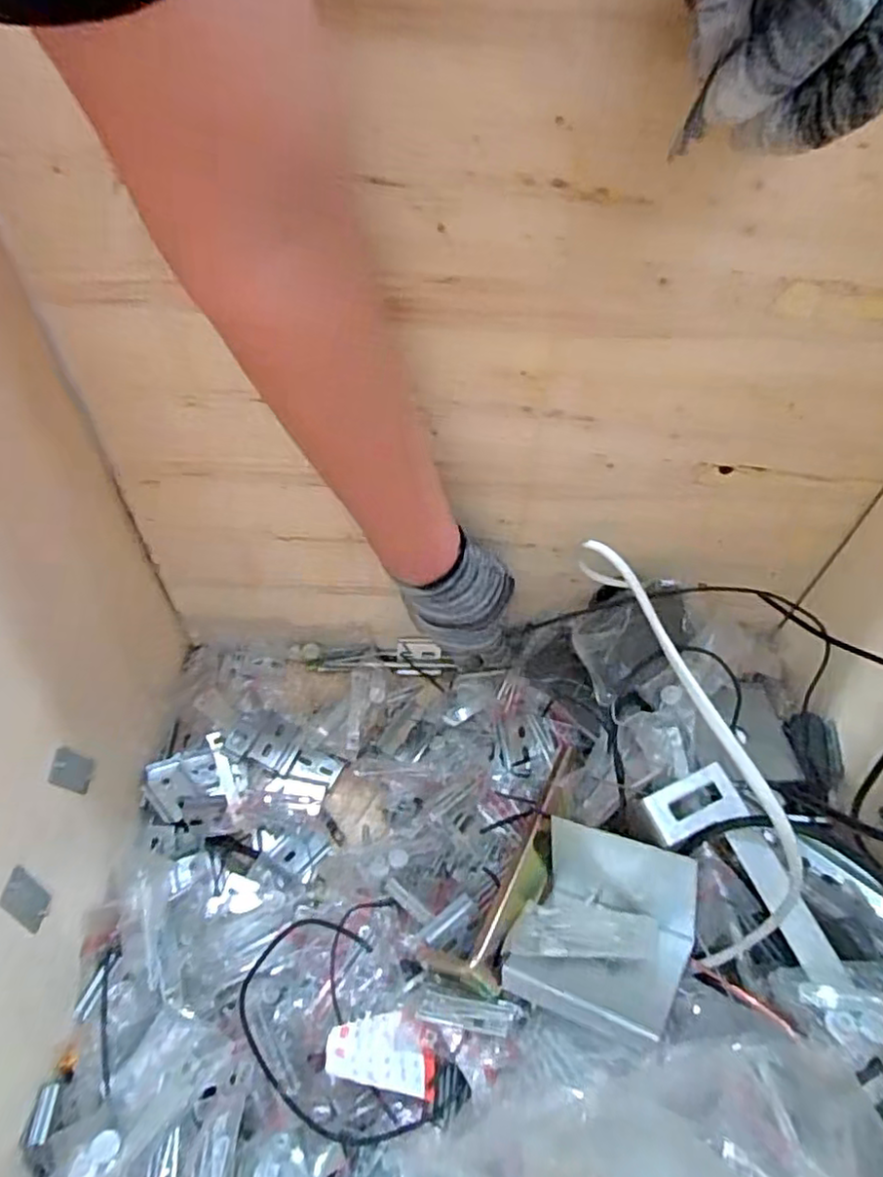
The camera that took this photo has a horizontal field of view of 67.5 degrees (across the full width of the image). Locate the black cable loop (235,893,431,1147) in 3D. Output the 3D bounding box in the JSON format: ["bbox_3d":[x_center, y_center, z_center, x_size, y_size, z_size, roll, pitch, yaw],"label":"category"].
[{"bbox_3d":[-0.069,0.264,0.401,0.100,0.017,0.126,-10,54,-12],"label":"black cable loop"}]

